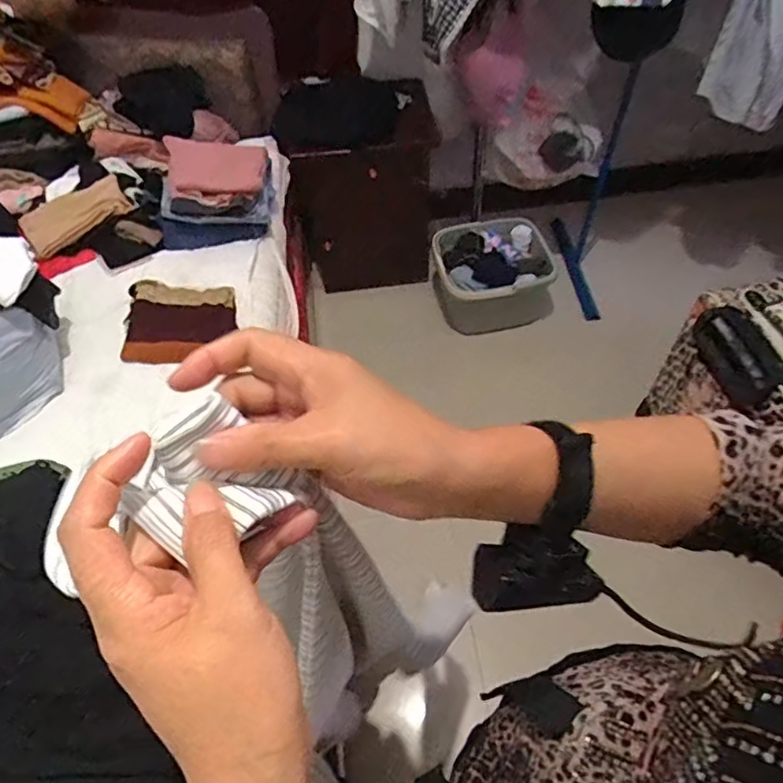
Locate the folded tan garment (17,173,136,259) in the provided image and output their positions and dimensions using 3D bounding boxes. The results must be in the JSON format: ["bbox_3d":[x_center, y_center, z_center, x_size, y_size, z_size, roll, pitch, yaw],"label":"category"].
[{"bbox_3d":[-0.723,-0.405,1.339,0.237,0.065,0.126,-28,57,-16],"label":"folded tan garment"}]

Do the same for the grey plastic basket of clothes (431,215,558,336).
[{"bbox_3d":[0.352,-0.371,1.925,0.399,0.322,0.285,-16,54,-8],"label":"grey plastic basket of clothes"}]

